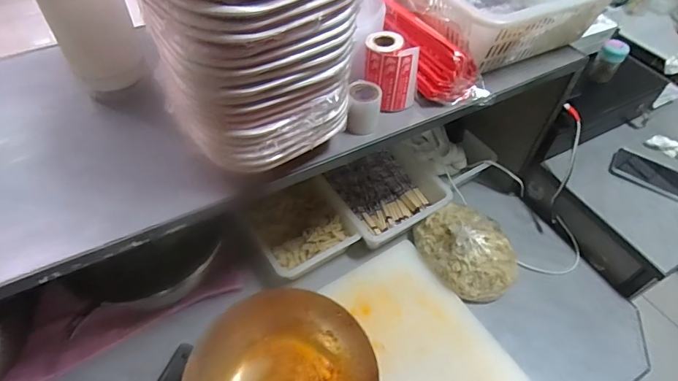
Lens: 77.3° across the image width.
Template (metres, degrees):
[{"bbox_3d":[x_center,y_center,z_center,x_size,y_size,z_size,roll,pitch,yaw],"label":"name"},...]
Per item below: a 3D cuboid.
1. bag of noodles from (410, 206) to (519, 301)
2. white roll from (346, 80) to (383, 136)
[{"bbox_3d":[0.238,0.111,0.788,0.143,0.095,0.185,-29,58,-24],"label":"bag of noodles"},{"bbox_3d":[0.032,-0.103,0.534,0.041,0.052,0.044,1,50,-2],"label":"white roll"}]

